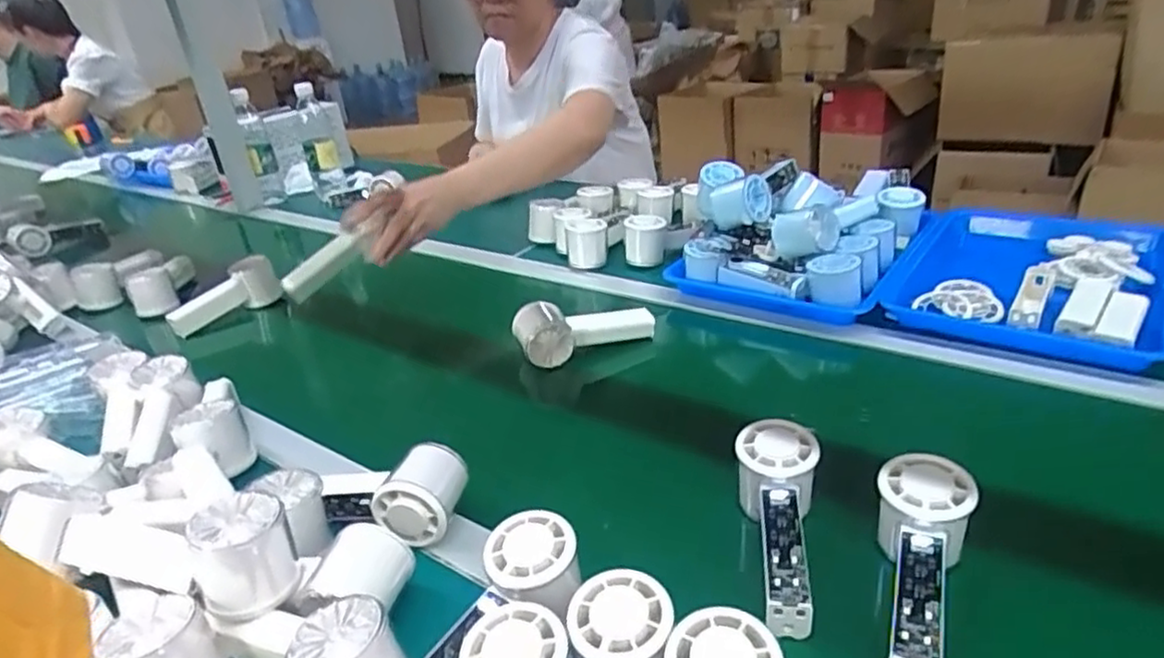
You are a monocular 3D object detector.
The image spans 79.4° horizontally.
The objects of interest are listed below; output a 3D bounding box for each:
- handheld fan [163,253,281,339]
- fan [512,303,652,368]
[{"bbox_3d":[-0.506,-0.043,0.991,0.154,0.063,0.050,-37,38,-21],"label":"handheld fan"},{"bbox_3d":[0.004,0.000,0.759,0.149,0.060,0.047,-9,28,-4],"label":"fan"}]

